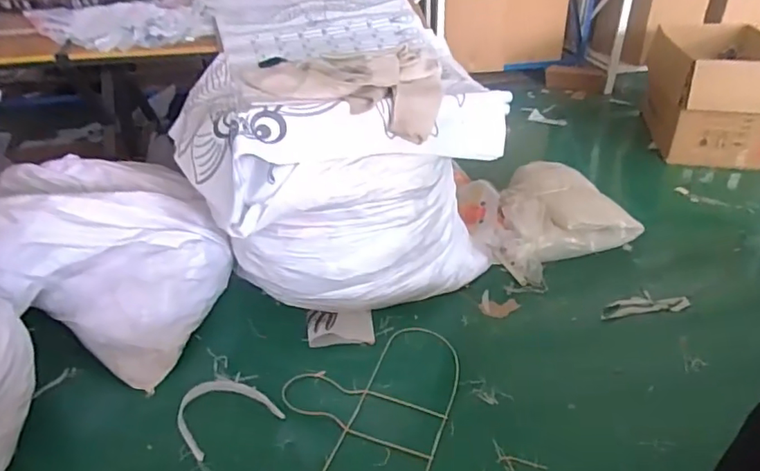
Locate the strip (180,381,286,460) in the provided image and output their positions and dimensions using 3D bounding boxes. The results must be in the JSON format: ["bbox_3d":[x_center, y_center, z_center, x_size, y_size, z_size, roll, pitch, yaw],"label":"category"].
[{"bbox_3d":[-0.452,0.501,1.600,0.256,0.016,0.248,-21,38,-28],"label":"strip"}]

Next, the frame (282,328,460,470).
[{"bbox_3d":[-0.052,0.489,1.567,0.481,0.030,0.774,12,35,19],"label":"frame"}]

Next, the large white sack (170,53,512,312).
[{"bbox_3d":[-0.135,-0.145,1.897,0.944,0.736,0.675,-16,36,-21],"label":"large white sack"}]

